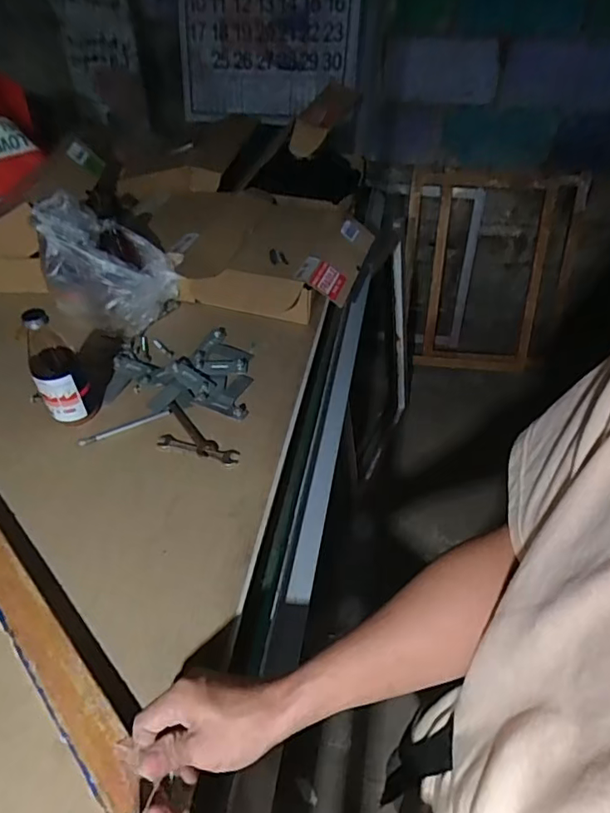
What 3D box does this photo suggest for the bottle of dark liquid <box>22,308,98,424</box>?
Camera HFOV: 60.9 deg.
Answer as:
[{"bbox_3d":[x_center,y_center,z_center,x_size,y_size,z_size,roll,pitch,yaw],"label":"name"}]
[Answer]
[{"bbox_3d":[-0.319,-0.047,0.665,0.060,0.166,0.062,-25,52,-25],"label":"bottle of dark liquid"}]

